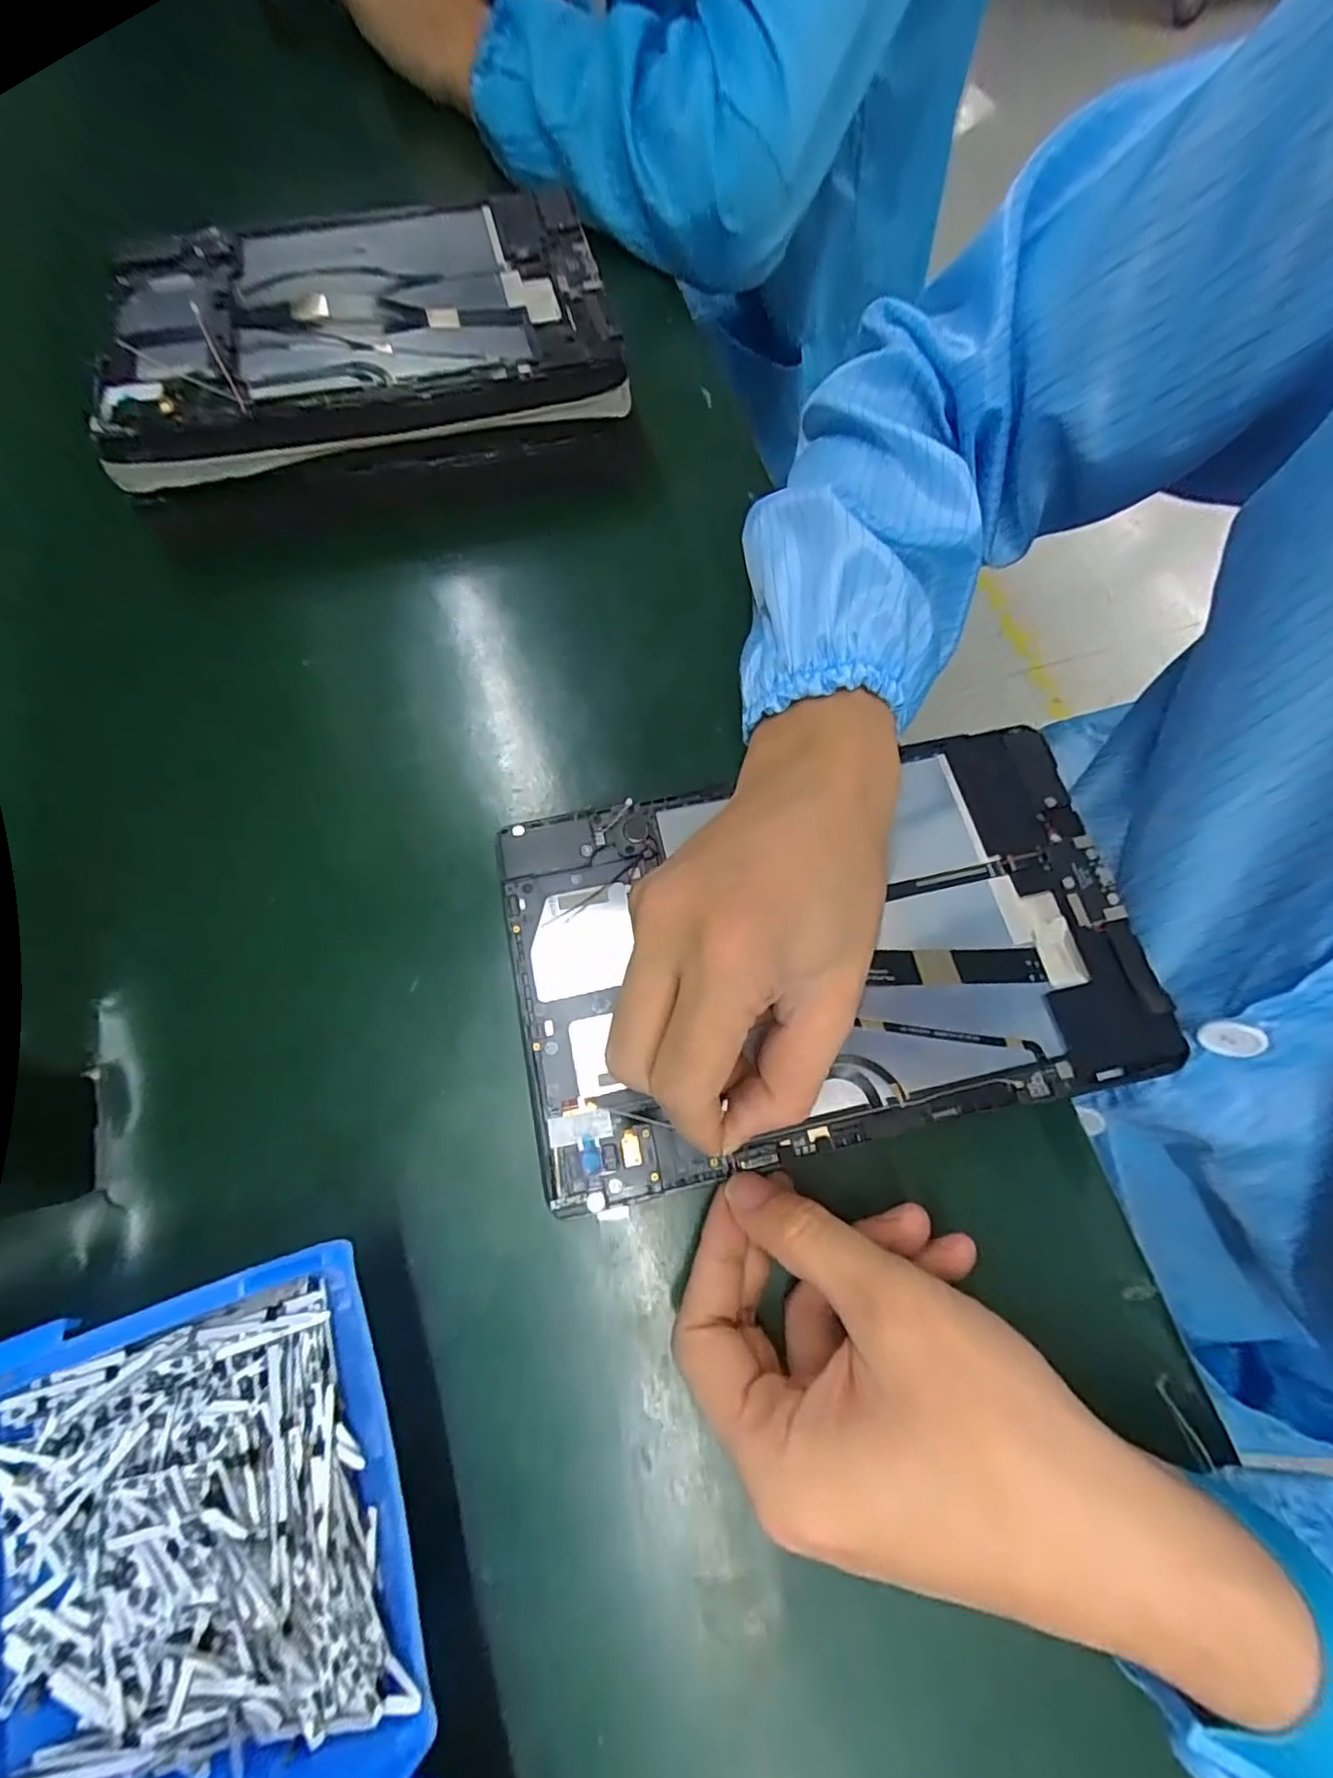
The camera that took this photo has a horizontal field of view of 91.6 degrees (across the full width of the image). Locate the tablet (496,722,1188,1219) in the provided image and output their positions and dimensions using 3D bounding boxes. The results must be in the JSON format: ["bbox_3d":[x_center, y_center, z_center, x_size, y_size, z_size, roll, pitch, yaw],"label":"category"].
[{"bbox_3d":[0.061,0.021,0.255,0.237,0.011,0.150,-12,74,-6],"label":"tablet"}]

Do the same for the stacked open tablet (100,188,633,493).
[{"bbox_3d":[-0.153,-0.286,0.336,0.244,0.043,0.157,-13,71,-4],"label":"stacked open tablet"}]

